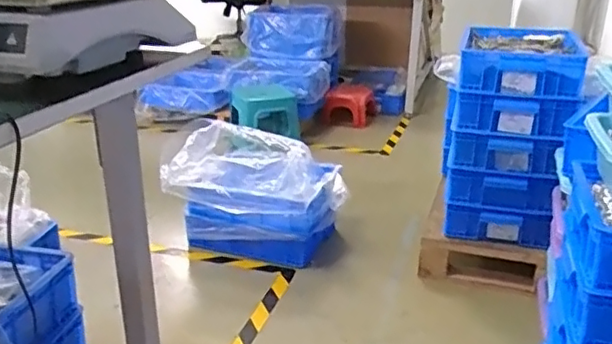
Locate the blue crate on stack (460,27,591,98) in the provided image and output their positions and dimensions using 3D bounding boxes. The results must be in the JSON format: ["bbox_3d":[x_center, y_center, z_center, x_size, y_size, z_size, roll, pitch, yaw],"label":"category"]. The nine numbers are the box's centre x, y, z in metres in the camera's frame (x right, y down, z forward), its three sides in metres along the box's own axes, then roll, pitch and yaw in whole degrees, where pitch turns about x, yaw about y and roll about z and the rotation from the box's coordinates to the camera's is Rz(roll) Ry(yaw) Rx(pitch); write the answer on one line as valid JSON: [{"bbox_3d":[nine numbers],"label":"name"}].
[{"bbox_3d":[0.587,-0.312,1.667,0.297,0.103,0.390,6,23,14],"label":"blue crate on stack"}]

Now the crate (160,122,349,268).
[{"bbox_3d":[-0.136,0.071,1.869,0.503,0.331,0.322,5,23,11],"label":"crate"}]

